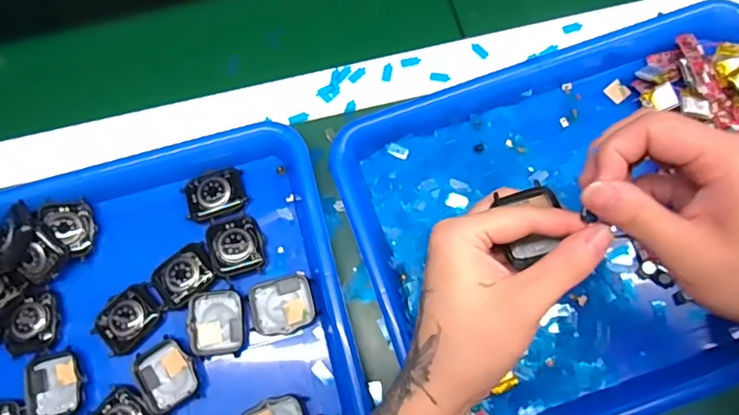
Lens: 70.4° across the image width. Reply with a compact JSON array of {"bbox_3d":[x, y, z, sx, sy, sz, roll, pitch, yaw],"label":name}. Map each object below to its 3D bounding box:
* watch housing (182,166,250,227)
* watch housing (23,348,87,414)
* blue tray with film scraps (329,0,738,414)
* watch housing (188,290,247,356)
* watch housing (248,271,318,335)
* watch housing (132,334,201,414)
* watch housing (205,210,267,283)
[{"bbox_3d":[-0.117,-0.009,0.394,0.046,0.008,0.039,-18,75,-1],"label":"watch housing"},{"bbox_3d":[-0.219,0.125,0.368,0.040,0.012,0.046,-17,75,-1],"label":"watch housing"},{"bbox_3d":[0.161,0.007,0.365,0.324,0.048,0.257,-20,75,-2],"label":"blue tray with film scraps"},{"bbox_3d":[-0.106,0.081,0.365,0.037,0.008,0.044,-5,75,2],"label":"watch housing"},{"bbox_3d":[-0.061,0.068,0.367,0.044,0.008,0.039,-21,75,-2],"label":"watch housing"},{"bbox_3d":[-0.140,0.116,0.364,0.038,0.006,0.046,-33,76,-5],"label":"watch housing"},{"bbox_3d":[-0.096,0.028,0.375,0.038,0.012,0.044,-25,75,-3],"label":"watch housing"}]

